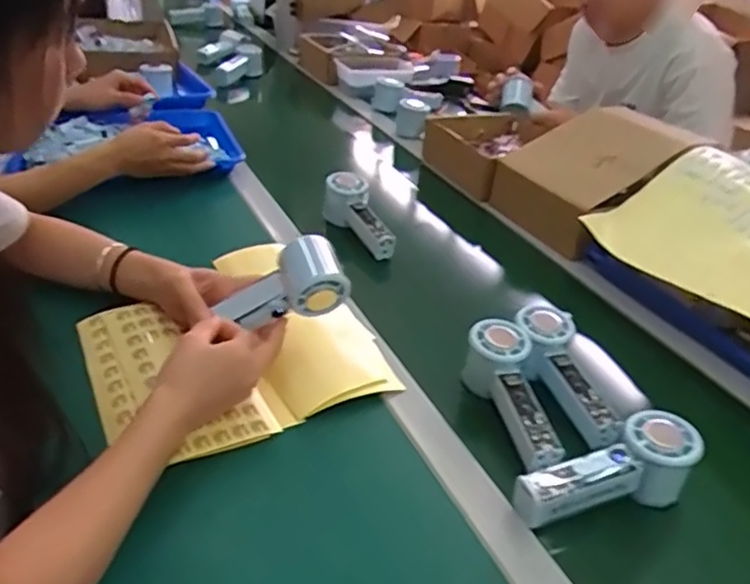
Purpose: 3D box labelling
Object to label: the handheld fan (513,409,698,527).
[{"bbox_3d":[0.190,0.154,0.531,0.158,0.063,0.055,-17,37,-12],"label":"handheld fan"}]

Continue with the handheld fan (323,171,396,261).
[{"bbox_3d":[-0.016,-0.099,0.877,0.052,0.060,0.141,-17,54,-31],"label":"handheld fan"}]

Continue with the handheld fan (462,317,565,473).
[{"bbox_3d":[0.126,0.094,0.595,0.061,0.039,0.156,-5,47,-16],"label":"handheld fan"}]

